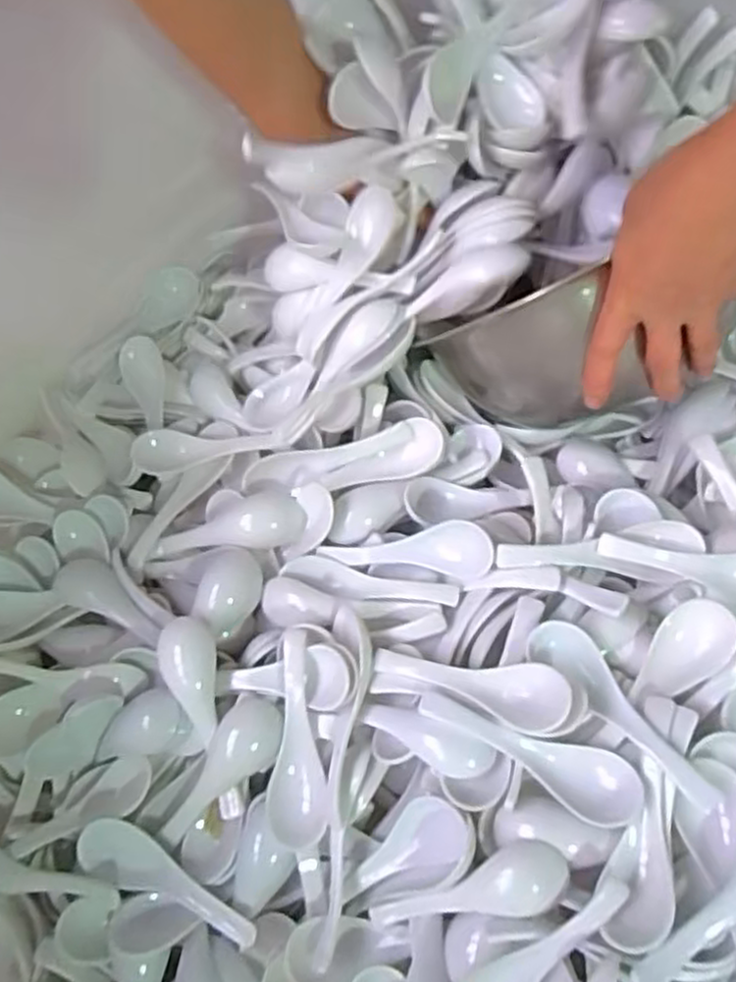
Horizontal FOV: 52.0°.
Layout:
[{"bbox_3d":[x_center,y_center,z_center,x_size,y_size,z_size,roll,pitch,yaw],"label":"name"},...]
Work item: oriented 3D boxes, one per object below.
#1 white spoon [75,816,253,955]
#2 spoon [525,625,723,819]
[{"bbox_3d":[-0.115,0.227,0.438,0.115,0.017,0.033,21,79,15],"label":"white spoon"},{"bbox_3d":[0.133,0.114,0.393,0.031,0.024,0.119,-39,64,-8],"label":"spoon"}]

